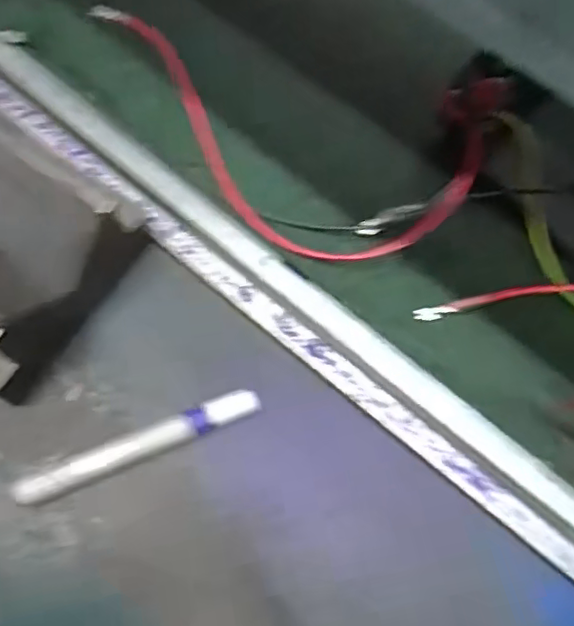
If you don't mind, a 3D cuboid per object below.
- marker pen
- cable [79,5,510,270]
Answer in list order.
[{"bbox_3d":[-0.086,0.079,0.361,0.145,0.014,0.016,-21,72,-10],"label":"marker pen"},{"bbox_3d":[-0.005,-0.118,0.398,0.252,0.078,0.120,22,70,5],"label":"cable"}]

